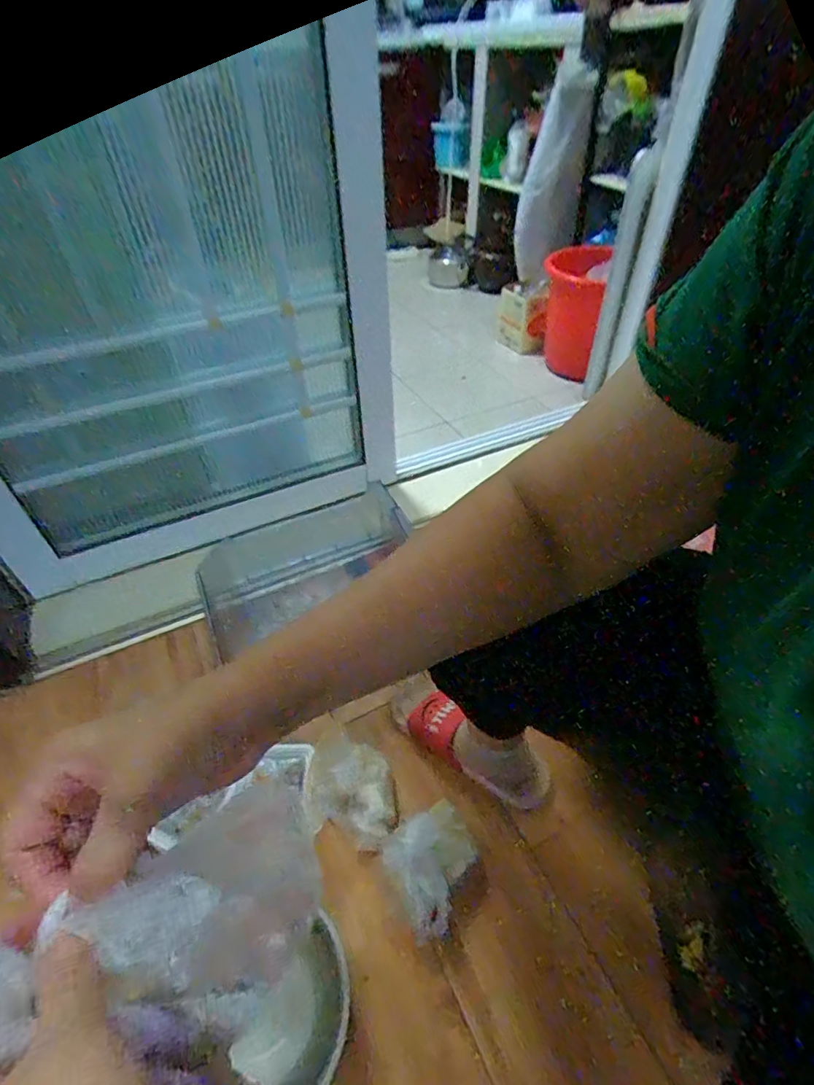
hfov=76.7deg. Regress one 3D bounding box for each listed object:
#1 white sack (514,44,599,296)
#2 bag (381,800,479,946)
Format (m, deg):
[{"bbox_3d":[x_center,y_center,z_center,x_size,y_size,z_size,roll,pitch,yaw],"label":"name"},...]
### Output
[{"bbox_3d":[0.453,-1.114,1.576,0.158,0.575,0.137,20,28,21],"label":"white sack"},{"bbox_3d":[0.032,0.399,0.637,0.119,0.069,0.122,-23,48,-19],"label":"bag"}]

